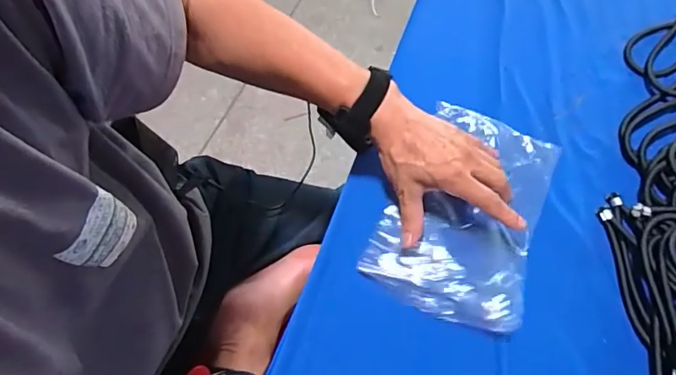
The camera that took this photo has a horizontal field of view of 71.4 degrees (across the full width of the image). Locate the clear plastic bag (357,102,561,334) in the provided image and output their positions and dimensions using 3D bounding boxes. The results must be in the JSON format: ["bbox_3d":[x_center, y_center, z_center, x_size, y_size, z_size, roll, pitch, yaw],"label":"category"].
[{"bbox_3d":[0.137,0.019,0.498,0.149,0.029,0.241,25,64,9],"label":"clear plastic bag"}]

